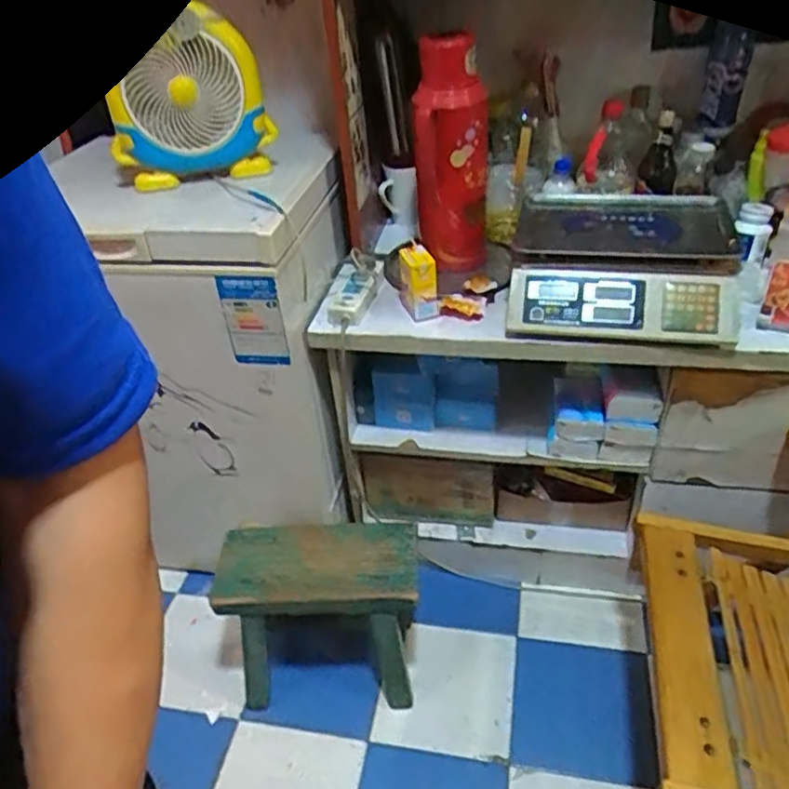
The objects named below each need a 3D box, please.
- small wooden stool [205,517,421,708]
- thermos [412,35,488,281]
[{"bbox_3d":[-0.127,0.400,1.237,0.347,0.282,0.225,-3,38,3],"label":"small wooden stool"},{"bbox_3d":[0.097,-0.402,1.149,0.125,0.354,0.117,1,38,7],"label":"thermos"}]

